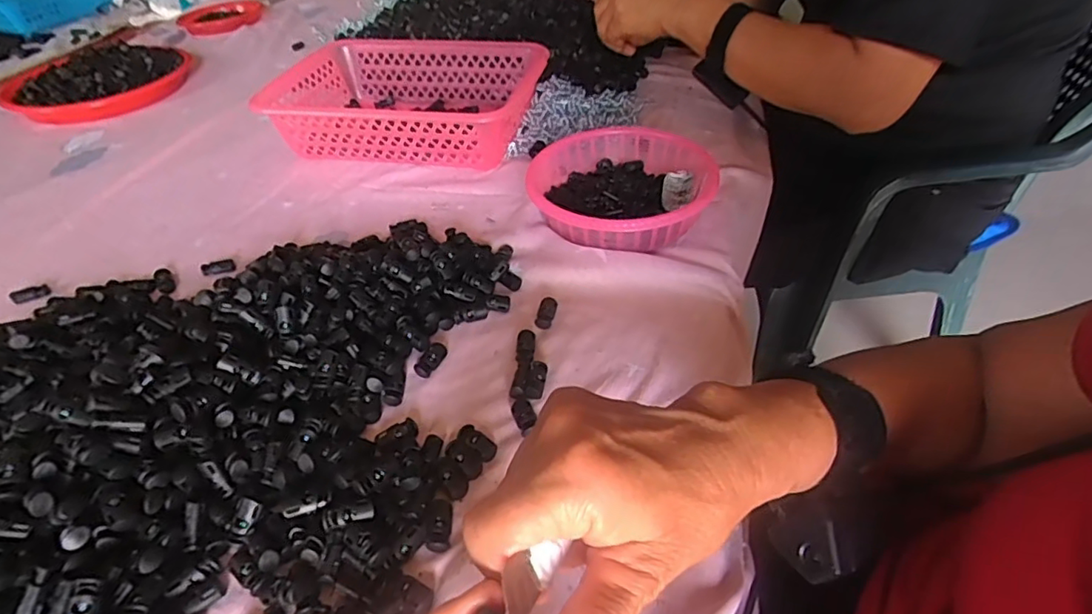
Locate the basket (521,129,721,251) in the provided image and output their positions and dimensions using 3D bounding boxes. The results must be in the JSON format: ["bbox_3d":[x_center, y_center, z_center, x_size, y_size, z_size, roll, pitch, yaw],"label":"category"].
[{"bbox_3d":[0.067,-0.111,0.538,0.157,0.048,0.167,-1,44,1],"label":"basket"}]

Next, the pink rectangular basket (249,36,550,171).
[{"bbox_3d":[-0.169,-0.247,0.691,0.298,0.088,0.204,7,44,9],"label":"pink rectangular basket"}]

